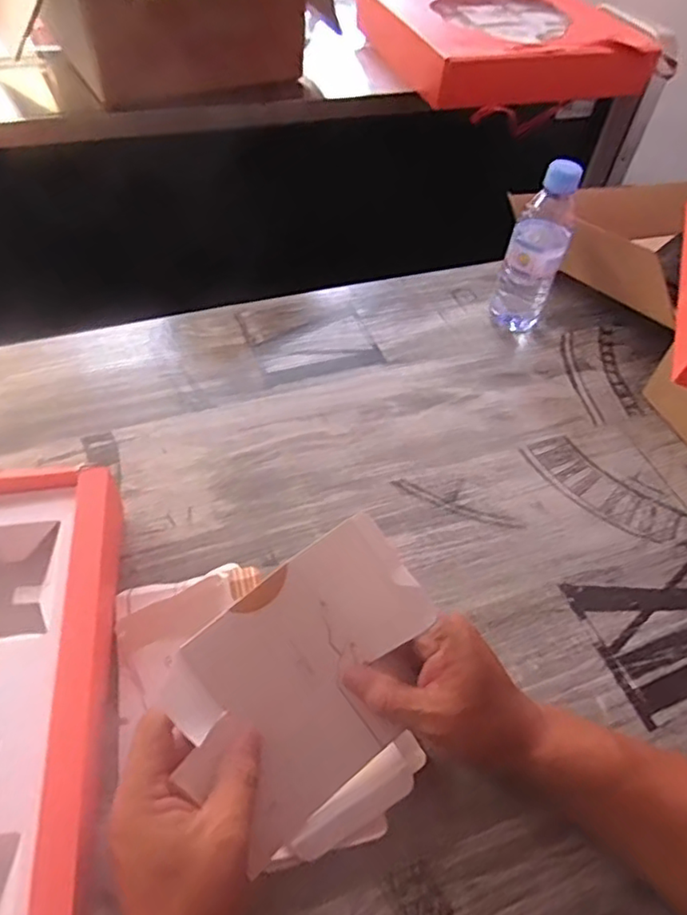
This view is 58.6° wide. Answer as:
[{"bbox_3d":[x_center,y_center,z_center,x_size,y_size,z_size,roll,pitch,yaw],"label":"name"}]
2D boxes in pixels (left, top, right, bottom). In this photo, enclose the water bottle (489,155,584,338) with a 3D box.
[{"bbox_3d":[0.206,-0.219,0.656,0.059,0.180,0.052,21,53,10],"label":"water bottle"}]

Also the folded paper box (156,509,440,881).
[{"bbox_3d":[-0.017,0.137,0.376,0.169,0.029,0.131,-37,93,-11],"label":"folded paper box"}]

